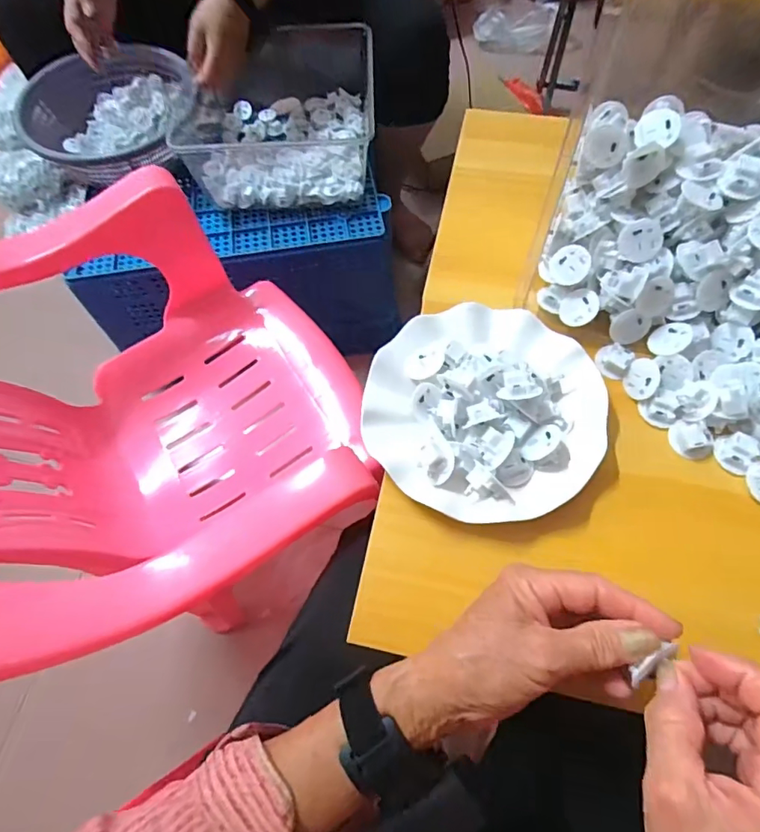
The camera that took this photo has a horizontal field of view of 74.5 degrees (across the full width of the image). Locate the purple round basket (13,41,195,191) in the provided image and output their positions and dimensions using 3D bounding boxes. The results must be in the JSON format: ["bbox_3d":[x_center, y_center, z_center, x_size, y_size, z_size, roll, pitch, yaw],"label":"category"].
[{"bbox_3d":[-0.452,-0.506,0.851,0.230,0.091,0.243,0,65,1],"label":"purple round basket"}]

